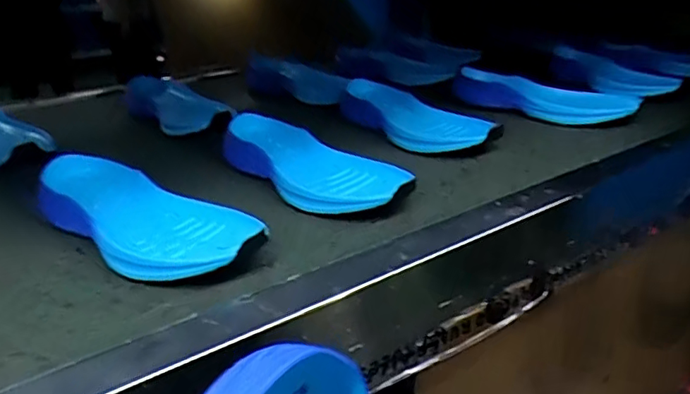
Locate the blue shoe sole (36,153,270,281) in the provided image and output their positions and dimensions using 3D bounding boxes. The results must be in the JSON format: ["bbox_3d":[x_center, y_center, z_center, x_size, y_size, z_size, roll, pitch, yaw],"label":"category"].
[{"bbox_3d":[-0.176,0.014,0.459,0.242,0.045,0.096,15,30,32],"label":"blue shoe sole"}]

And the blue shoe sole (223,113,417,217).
[{"bbox_3d":[-0.040,-0.035,0.559,0.243,0.045,0.097,20,32,38],"label":"blue shoe sole"}]

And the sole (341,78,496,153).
[{"bbox_3d":[0.080,-0.108,0.711,0.105,0.033,0.253,-18,30,-33],"label":"sole"}]

